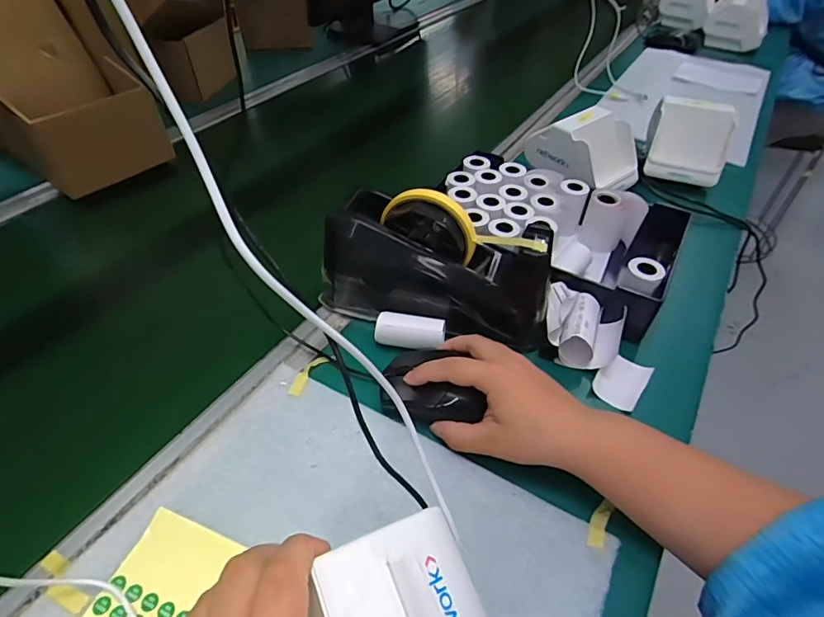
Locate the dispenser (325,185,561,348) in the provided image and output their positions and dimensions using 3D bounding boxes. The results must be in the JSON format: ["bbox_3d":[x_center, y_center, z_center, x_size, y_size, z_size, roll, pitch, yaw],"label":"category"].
[{"bbox_3d":[0.023,-0.039,0.436,0.206,0.108,0.075,15,47,13],"label":"dispenser"}]

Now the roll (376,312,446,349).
[{"bbox_3d":[-0.002,0.021,0.436,0.063,0.025,0.026,10,47,9],"label":"roll"}]

